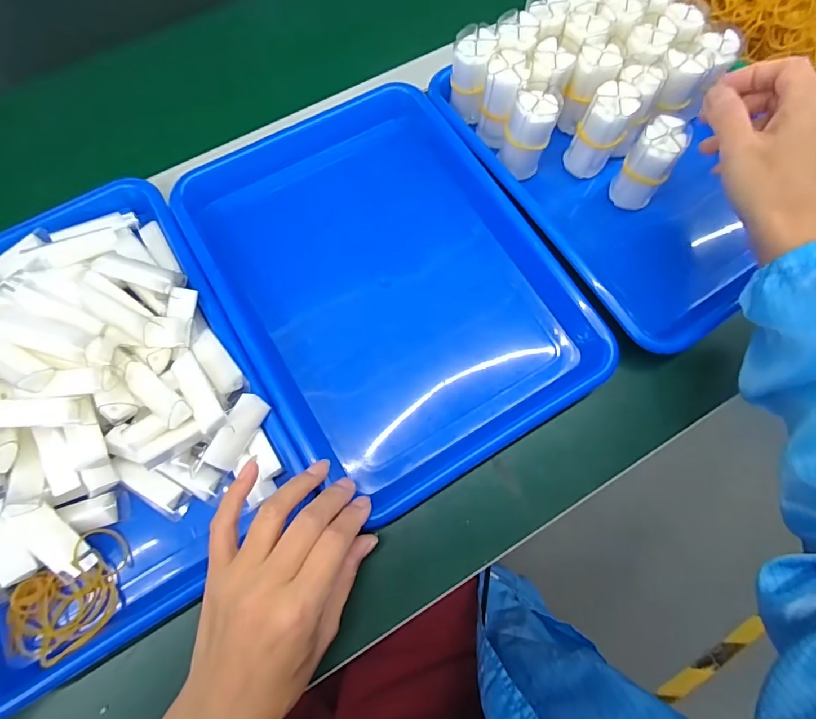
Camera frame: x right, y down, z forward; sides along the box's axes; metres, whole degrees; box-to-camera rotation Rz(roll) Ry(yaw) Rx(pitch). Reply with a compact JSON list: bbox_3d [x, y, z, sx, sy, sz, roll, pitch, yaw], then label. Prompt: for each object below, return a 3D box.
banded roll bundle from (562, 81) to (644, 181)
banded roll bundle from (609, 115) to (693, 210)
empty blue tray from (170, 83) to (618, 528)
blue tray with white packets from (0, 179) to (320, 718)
[{"bbox_3d":[0.168,-0.197,0.380,0.035,0.071,0.034,39,77,11],"label":"banded roll bundle"},{"bbox_3d":[0.201,-0.162,0.367,0.037,0.071,0.035,35,76,10],"label":"banded roll bundle"},{"bbox_3d":[-0.021,-0.071,0.379,0.252,0.050,0.343,-30,75,-9],"label":"empty blue tray"},{"bbox_3d":[-0.242,0.029,0.311,0.239,0.071,0.315,-32,76,-10],"label":"blue tray with white packets"}]

